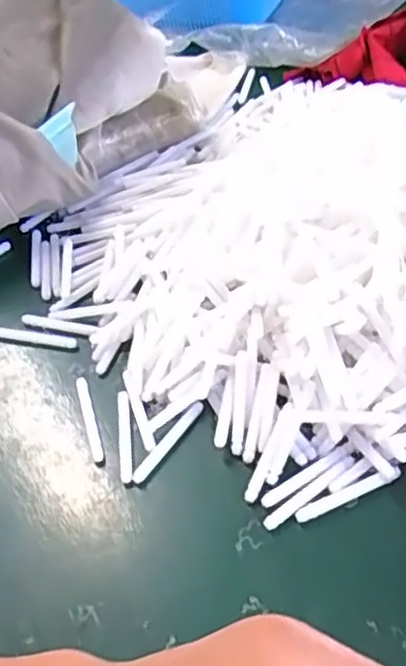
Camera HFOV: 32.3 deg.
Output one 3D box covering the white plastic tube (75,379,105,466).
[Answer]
[{"bbox_3d":[-0.066,0.050,0.405,0.007,0.006,0.062,-16,48,-7],"label":"white plastic tube"}]

